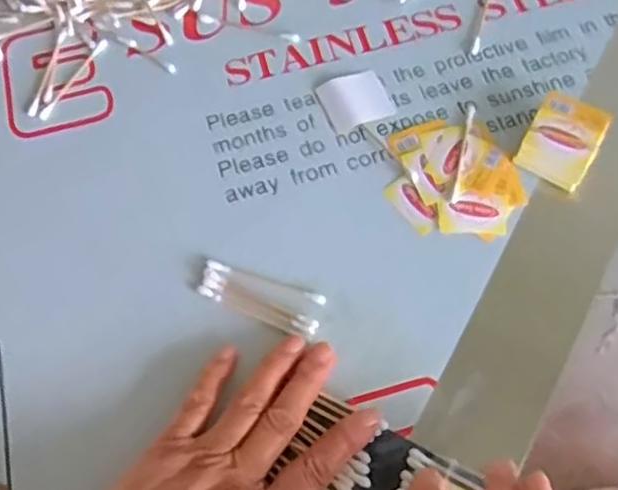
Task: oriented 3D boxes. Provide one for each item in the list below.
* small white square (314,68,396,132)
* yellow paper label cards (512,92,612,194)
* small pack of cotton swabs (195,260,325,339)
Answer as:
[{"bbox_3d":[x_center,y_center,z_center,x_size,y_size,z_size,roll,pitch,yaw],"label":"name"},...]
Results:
[{"bbox_3d":[0.030,-0.096,0.459,0.043,0.004,0.040,-20,67,-6],"label":"small white square"},{"bbox_3d":[0.155,-0.064,0.426,0.040,0.024,0.052,27,70,14],"label":"yellow paper label cards"},{"bbox_3d":[-0.029,0.030,0.404,0.073,0.005,0.026,16,68,10],"label":"small pack of cotton swabs"}]

